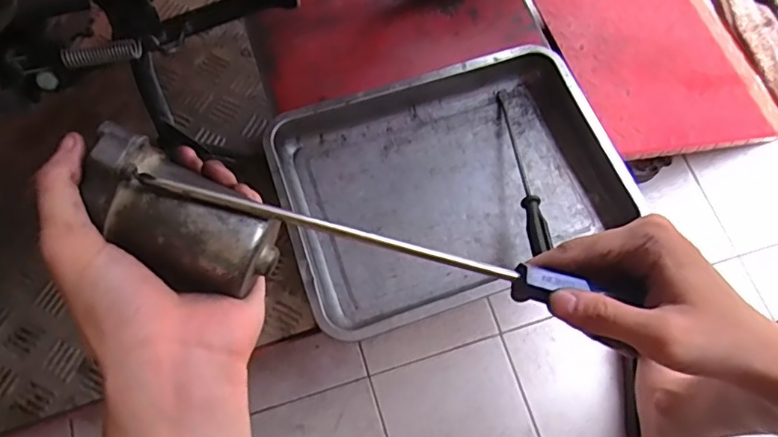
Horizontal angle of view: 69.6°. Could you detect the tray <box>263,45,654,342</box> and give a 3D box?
[{"bbox_3d":[0.071,-0.042,0.664,0.381,0.053,0.281,-18,69,-9],"label":"tray"}]

